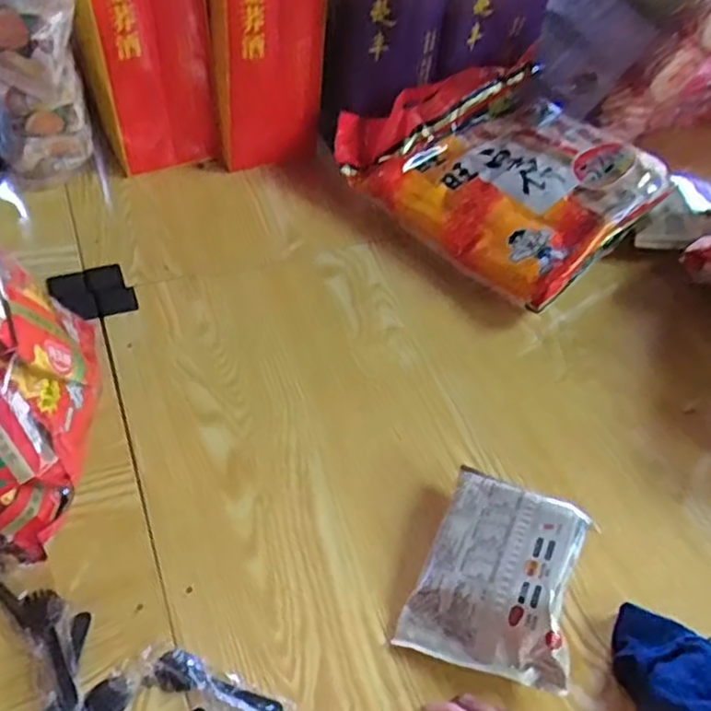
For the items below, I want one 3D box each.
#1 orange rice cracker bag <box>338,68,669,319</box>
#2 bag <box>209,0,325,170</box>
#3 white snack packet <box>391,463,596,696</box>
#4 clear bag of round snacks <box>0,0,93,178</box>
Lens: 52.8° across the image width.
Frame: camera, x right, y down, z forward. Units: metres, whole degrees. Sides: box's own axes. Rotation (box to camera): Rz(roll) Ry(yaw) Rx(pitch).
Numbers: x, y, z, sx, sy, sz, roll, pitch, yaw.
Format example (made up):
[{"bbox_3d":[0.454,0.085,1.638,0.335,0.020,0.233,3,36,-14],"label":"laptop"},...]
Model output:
[{"bbox_3d":[0.214,-0.272,1.011,0.342,0.093,0.387,-33,59,-30],"label":"orange rice cracker bag"},{"bbox_3d":[-0.155,-0.495,1.057,0.163,0.324,0.281,-8,50,-14],"label":"bag"},{"bbox_3d":[0.135,0.195,0.651,0.141,0.070,0.180,20,49,11],"label":"white snack packet"},{"bbox_3d":[-0.404,-0.347,0.881,0.129,0.268,0.088,-23,55,-23],"label":"clear bag of round snacks"}]

